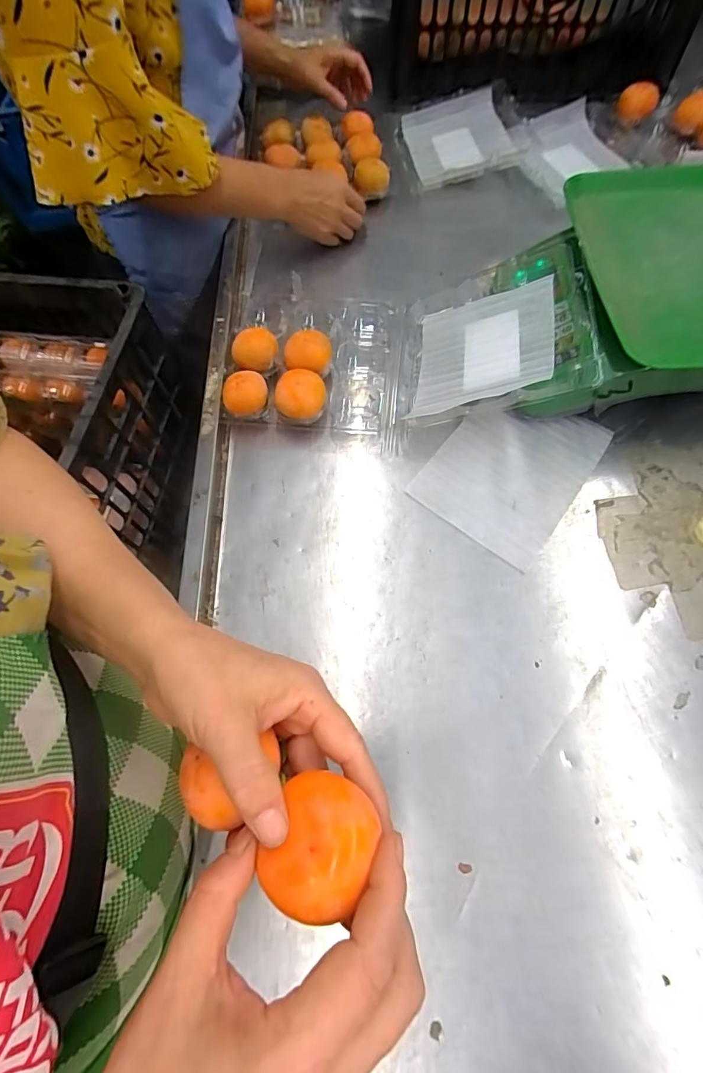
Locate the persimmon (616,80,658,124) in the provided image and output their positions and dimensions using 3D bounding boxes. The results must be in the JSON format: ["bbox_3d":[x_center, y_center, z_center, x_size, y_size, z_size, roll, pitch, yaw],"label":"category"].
[{"bbox_3d":[0.503,-0.764,0.807,0.065,0.045,0.048,24,69,12],"label":"persimmon"}]

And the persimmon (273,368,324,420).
[{"bbox_3d":[-0.058,-0.161,0.531,0.060,0.045,0.050,-13,66,-4],"label":"persimmon"}]

